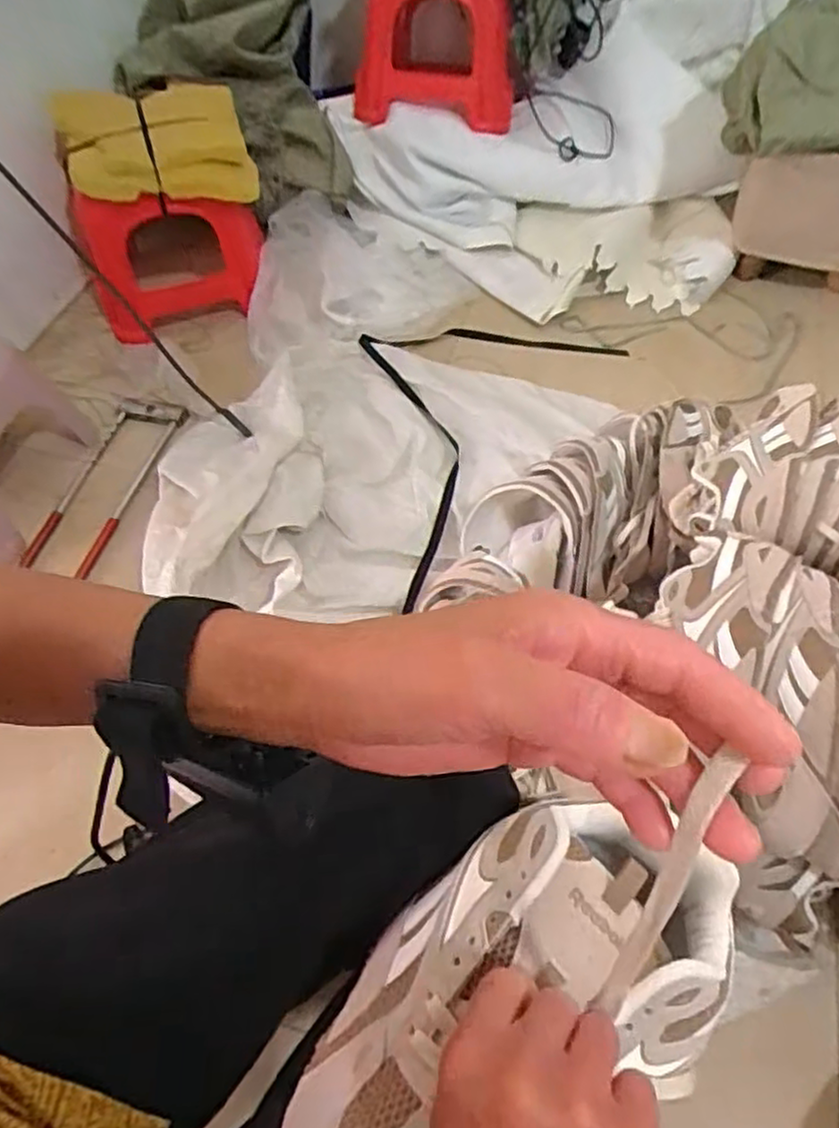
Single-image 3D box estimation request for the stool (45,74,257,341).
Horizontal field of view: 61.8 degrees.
[{"bbox_3d":[-0.438,-0.620,1.203,0.307,0.271,0.302,-17,56,-8],"label":"stool"}]

